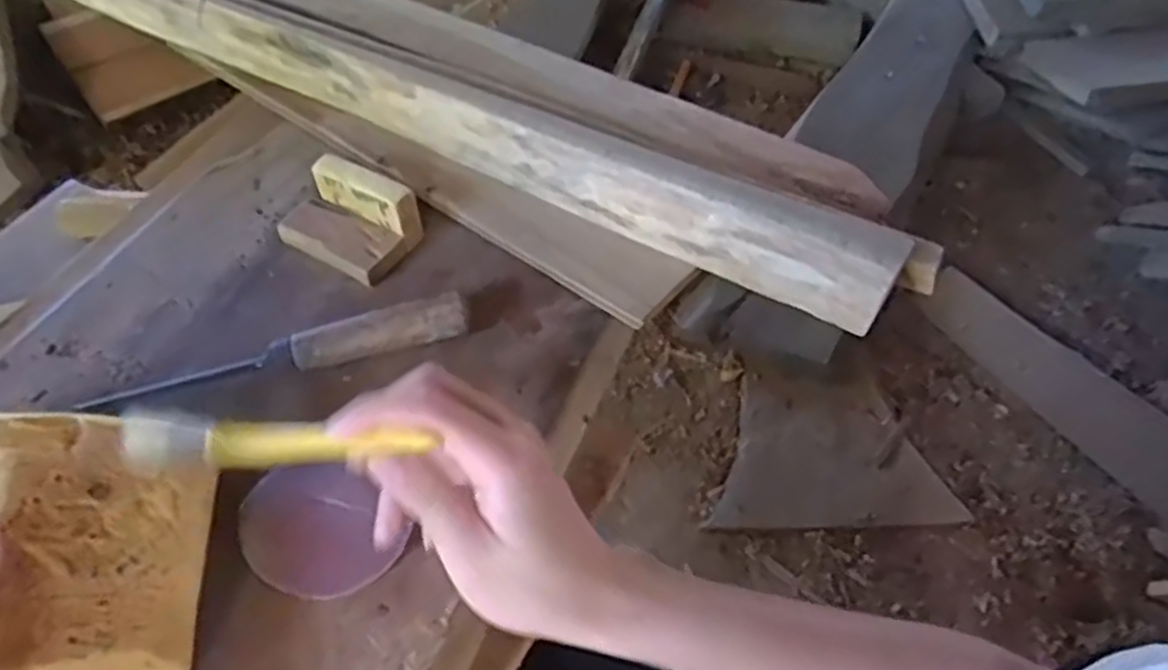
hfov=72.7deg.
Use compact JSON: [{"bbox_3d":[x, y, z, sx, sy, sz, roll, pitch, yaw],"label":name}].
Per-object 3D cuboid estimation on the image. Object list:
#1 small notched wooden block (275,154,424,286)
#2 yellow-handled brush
[{"bbox_3d":[-0.163,-0.082,0.543,0.090,0.046,0.058,26,55,16],"label":"small notched wooden block"},{"bbox_3d":[-0.142,0.049,0.351,0.164,0.027,0.008,-1,9,20],"label":"yellow-handled brush"}]

